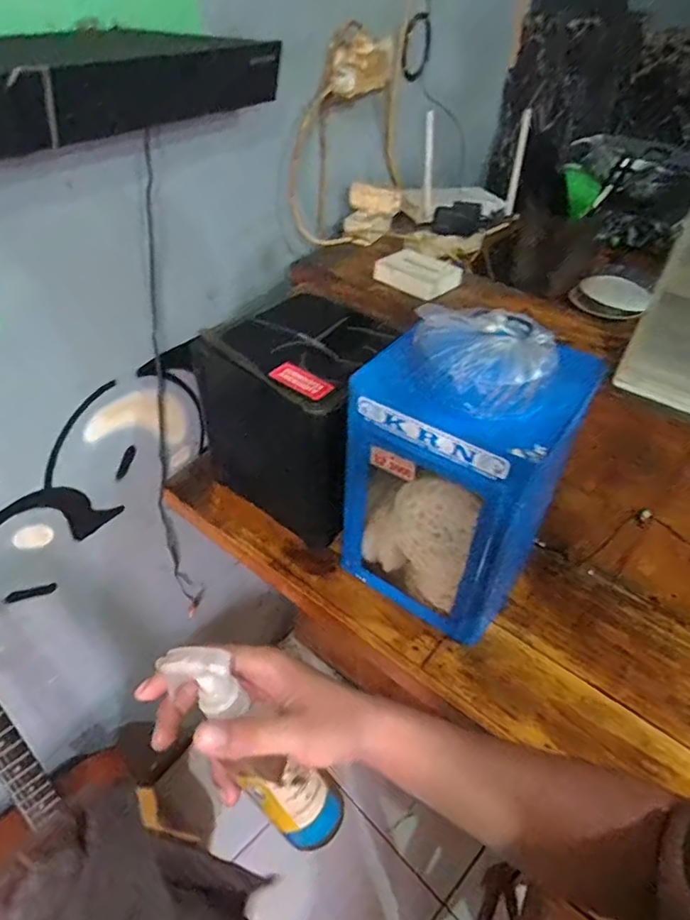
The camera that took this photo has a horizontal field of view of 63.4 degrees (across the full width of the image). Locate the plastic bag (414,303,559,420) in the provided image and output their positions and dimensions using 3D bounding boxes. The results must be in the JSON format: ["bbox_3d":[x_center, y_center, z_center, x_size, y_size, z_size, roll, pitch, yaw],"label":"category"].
[{"bbox_3d":[0.147,-0.117,0.616,0.116,0.066,0.156,-23,48,-27],"label":"plastic bag"}]

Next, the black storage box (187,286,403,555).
[{"bbox_3d":[-0.050,-0.066,0.880,0.260,0.281,0.224,31,48,27],"label":"black storage box"}]

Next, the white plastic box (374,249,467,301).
[{"bbox_3d":[0.121,-0.304,0.915,0.119,0.035,0.093,34,49,29],"label":"white plastic box"}]

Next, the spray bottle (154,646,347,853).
[{"bbox_3d":[-0.051,0.190,0.364,0.035,0.187,0.040,-9,28,41],"label":"spray bottle"}]

